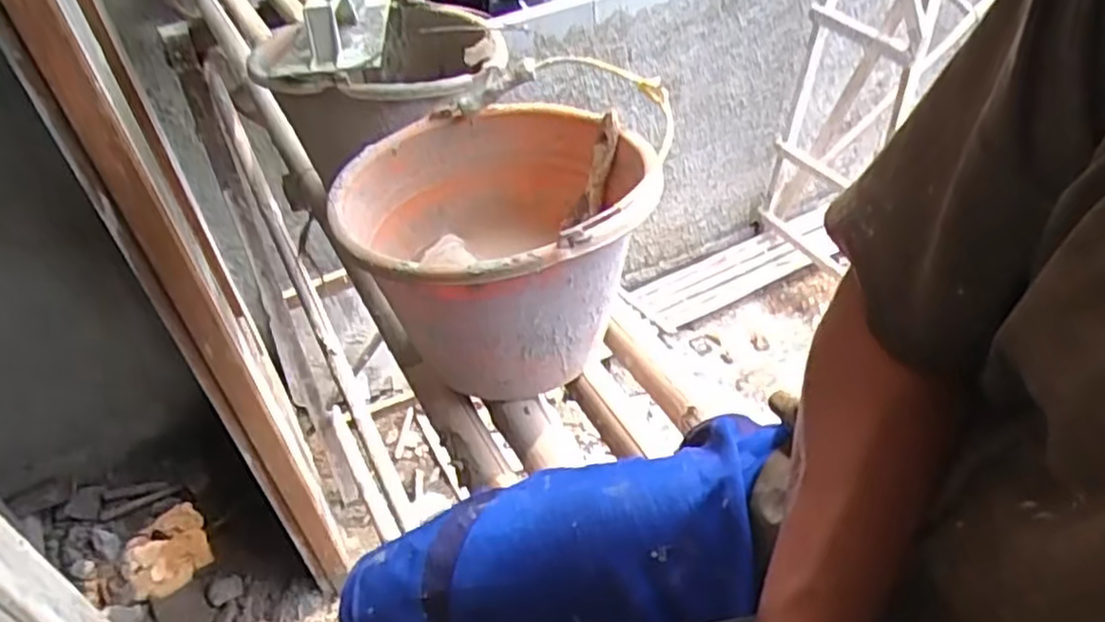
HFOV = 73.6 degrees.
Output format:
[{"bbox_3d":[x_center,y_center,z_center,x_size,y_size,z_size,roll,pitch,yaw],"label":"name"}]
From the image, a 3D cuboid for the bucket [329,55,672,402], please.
[{"bbox_3d":[-0.041,-0.063,0.685,0.263,0.194,0.271,-3,42,3],"label":"bucket"}]

